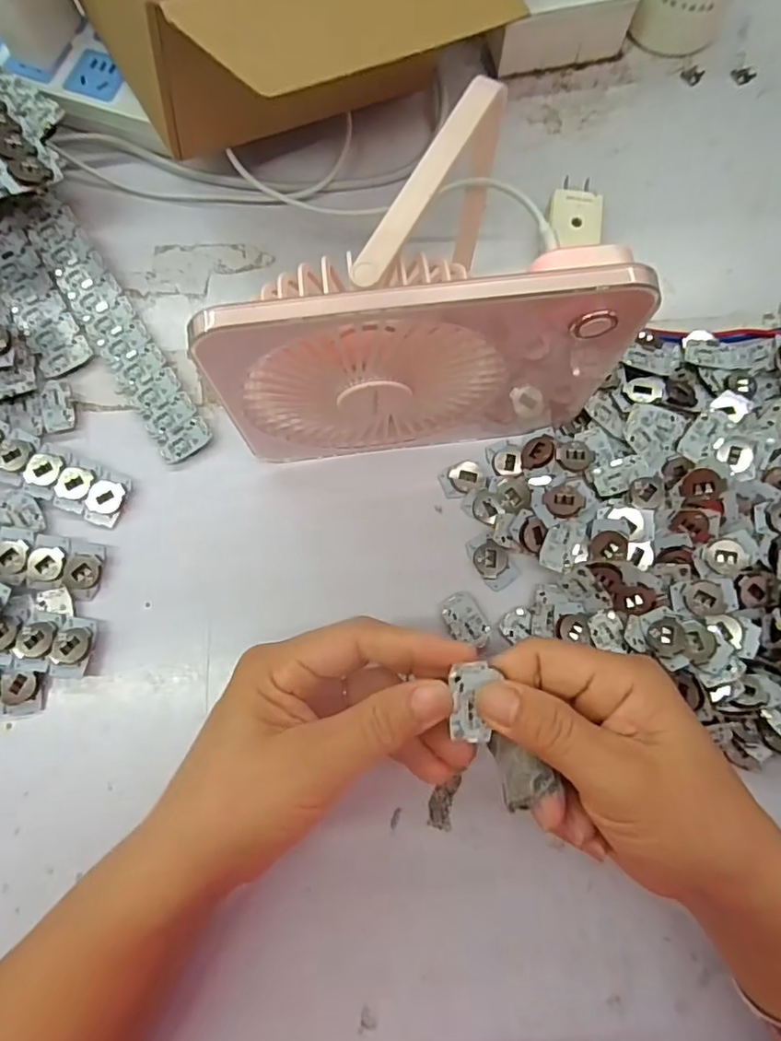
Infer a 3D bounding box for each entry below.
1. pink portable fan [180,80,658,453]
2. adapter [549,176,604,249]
[{"bbox_3d":[0.016,-0.100,0.275,0.190,0.135,0.095,-9,77,-3],"label":"pink portable fan"},{"bbox_3d":[0.112,-0.187,0.356,0.030,0.021,0.053,6,77,0],"label":"adapter"}]

